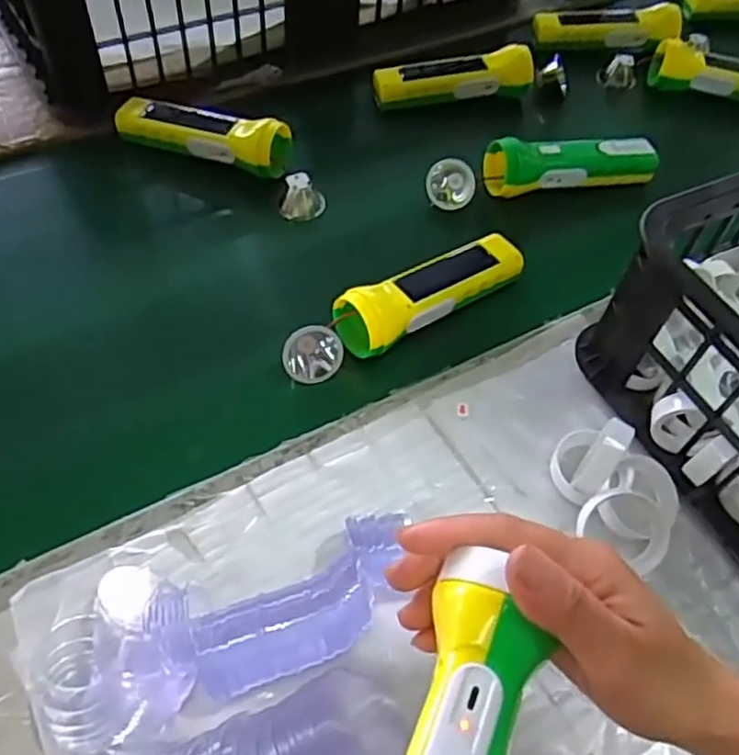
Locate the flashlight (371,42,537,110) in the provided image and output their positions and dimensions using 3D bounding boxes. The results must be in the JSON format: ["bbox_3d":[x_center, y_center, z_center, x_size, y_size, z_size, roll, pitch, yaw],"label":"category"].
[{"bbox_3d":[0.088,-0.315,0.716,0.159,0.040,0.044,-8,55,-11],"label":"flashlight"}]

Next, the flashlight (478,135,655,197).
[{"bbox_3d":[0.191,-0.204,0.647,0.164,0.045,0.044,-7,55,-10],"label":"flashlight"}]

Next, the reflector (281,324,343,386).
[{"bbox_3d":[-0.041,-0.017,0.506,0.043,0.022,0.043,1,53,-1],"label":"reflector"}]

